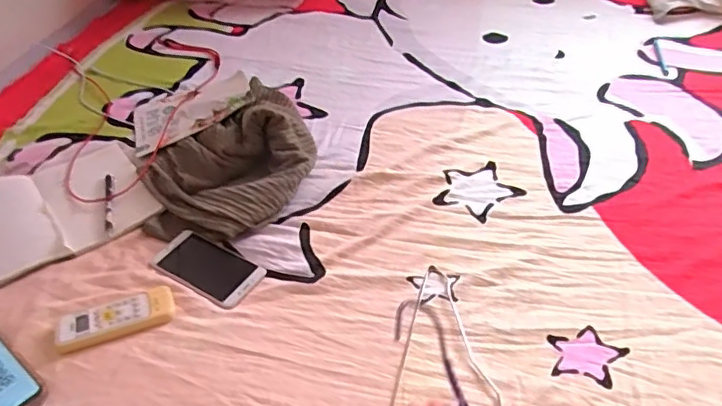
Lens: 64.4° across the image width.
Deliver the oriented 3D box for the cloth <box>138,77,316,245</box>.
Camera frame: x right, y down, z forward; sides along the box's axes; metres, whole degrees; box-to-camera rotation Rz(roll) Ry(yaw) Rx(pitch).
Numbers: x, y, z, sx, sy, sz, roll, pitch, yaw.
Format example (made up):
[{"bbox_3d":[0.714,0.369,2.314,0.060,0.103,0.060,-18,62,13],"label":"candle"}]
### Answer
[{"bbox_3d":[-0.204,-0.087,0.861,0.254,0.081,0.310,-14,43,-10],"label":"cloth"}]

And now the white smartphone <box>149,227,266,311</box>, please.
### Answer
[{"bbox_3d":[-0.203,0.086,0.761,0.149,0.008,0.078,21,48,26],"label":"white smartphone"}]

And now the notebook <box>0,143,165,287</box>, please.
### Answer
[{"bbox_3d":[-0.461,0.001,0.831,0.269,0.027,0.219,-30,48,-25],"label":"notebook"}]

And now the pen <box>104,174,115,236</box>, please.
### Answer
[{"bbox_3d":[-0.372,0.001,0.850,0.015,0.015,0.123,-13,43,-9],"label":"pen"}]

